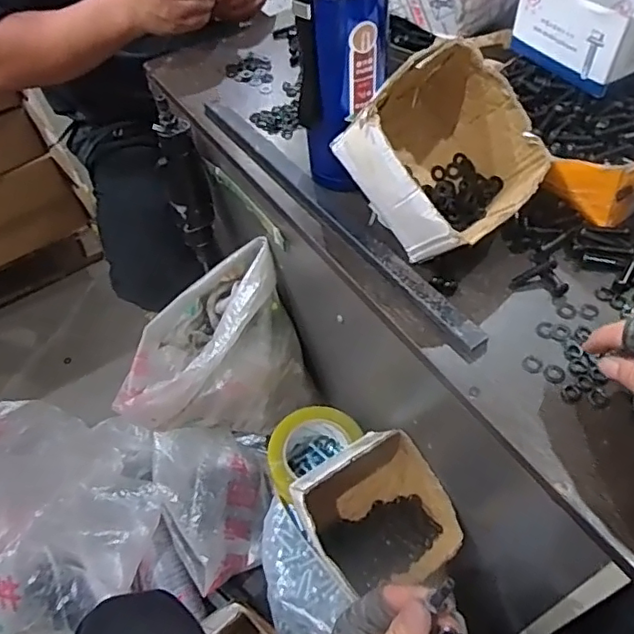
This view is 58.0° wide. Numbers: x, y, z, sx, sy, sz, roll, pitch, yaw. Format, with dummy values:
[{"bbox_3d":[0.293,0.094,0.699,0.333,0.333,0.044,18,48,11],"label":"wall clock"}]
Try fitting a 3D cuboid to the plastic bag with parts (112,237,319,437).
[{"bbox_3d":[-0.147,0.065,0.768,0.243,0.262,0.139,-23,55,-11],"label":"plastic bag with parts"}]

